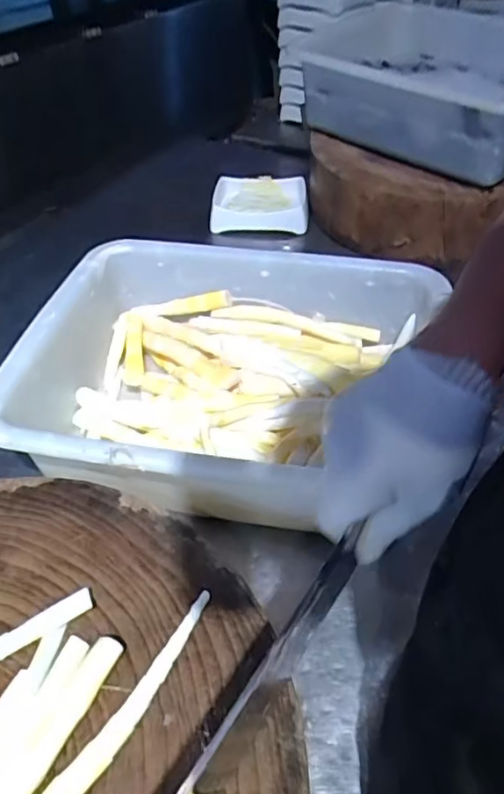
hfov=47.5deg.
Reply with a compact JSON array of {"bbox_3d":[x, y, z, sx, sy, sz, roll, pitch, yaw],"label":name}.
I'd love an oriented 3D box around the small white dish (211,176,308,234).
[{"bbox_3d":[0.012,-0.307,0.904,0.147,0.053,0.114,-2,44,0],"label":"small white dish"}]

